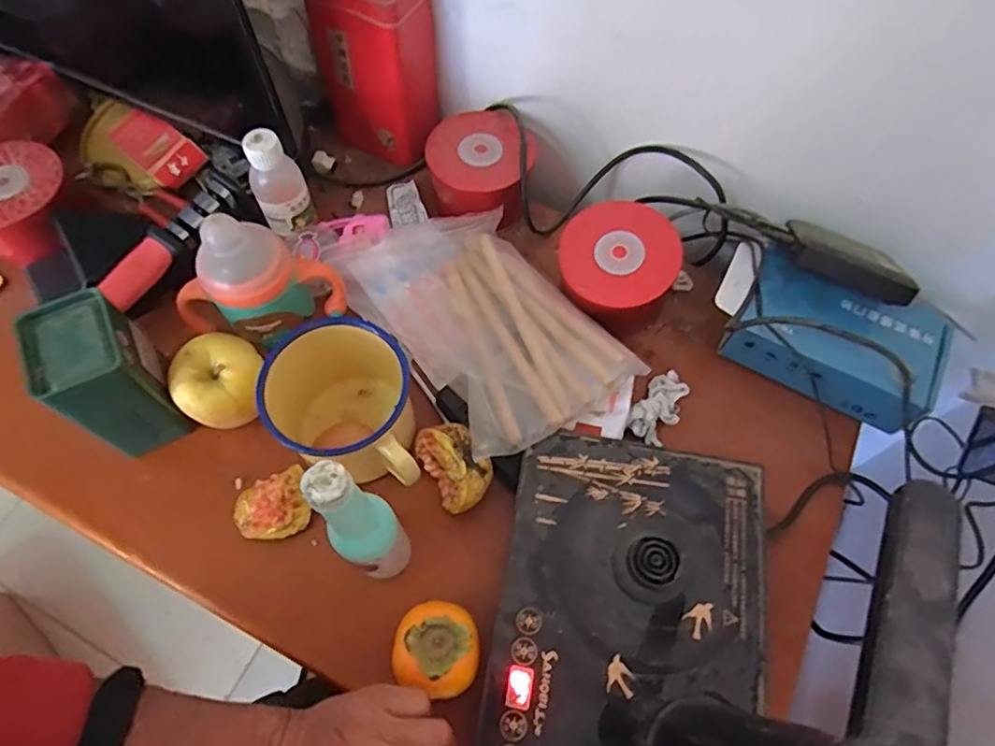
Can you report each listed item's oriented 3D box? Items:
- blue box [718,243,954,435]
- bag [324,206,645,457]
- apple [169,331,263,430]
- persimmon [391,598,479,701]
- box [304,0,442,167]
[{"bbox_3d":[0.289,-0.034,0.533,0.181,0.051,0.118,29,67,12],"label":"blue box"},{"bbox_3d":[-0.016,-0.046,0.534,0.166,0.049,0.247,-31,69,-15],"label":"bag"},{"bbox_3d":[-0.226,0.010,0.501,0.069,0.069,0.071,0,64,-1],"label":"apple"},{"bbox_3d":[-0.042,0.195,0.429,0.057,0.043,0.059,0,64,-1],"label":"persimmon"},{"bbox_3d":[-0.121,-0.307,0.594,0.106,0.173,0.077,18,65,8],"label":"box"}]

